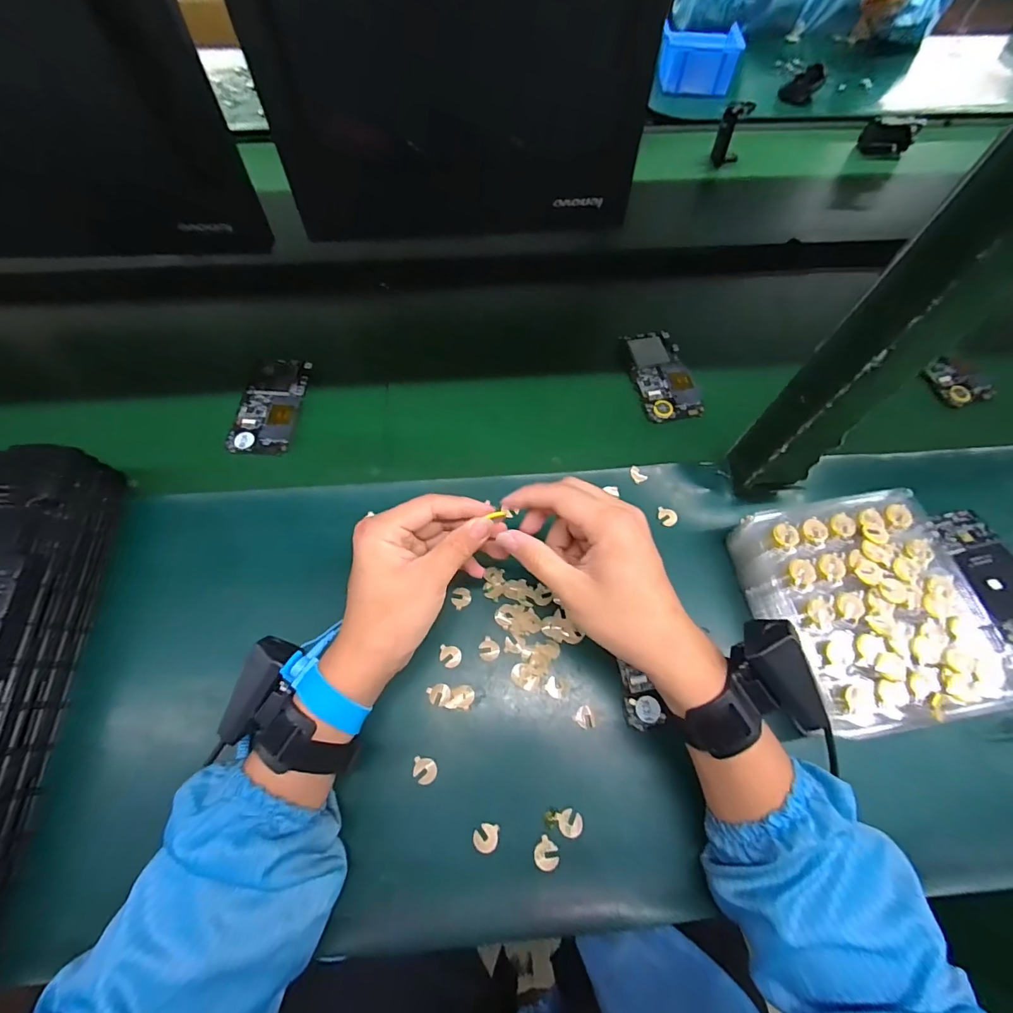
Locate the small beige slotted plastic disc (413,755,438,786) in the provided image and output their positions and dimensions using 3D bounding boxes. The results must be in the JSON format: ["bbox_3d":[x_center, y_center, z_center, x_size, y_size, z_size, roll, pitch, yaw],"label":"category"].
[{"bbox_3d":[-0.063,0.204,0.357,0.018,0.004,0.019,0,63,-1],"label":"small beige slotted plastic disc"}]

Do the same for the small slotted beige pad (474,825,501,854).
[{"bbox_3d":[-0.015,0.244,0.341,0.019,0.004,0.018,7,63,3],"label":"small slotted beige pad"}]

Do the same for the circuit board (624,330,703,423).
[{"bbox_3d":[0.178,-0.153,0.532,0.064,0.004,0.122,-11,64,-7],"label":"circuit board"}]

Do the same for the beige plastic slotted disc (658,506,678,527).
[{"bbox_3d":[0.156,0.010,0.449,0.018,0.004,0.018,0,63,-1],"label":"beige plastic slotted disc"}]

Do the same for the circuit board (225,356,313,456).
[{"bbox_3d":[-0.257,-0.113,0.506,0.066,0.004,0.126,2,63,0],"label":"circuit board"}]

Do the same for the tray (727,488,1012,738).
[{"bbox_3d":[0.289,0.082,0.384,0.152,0.062,0.176,-9,66,-6],"label":"tray"}]

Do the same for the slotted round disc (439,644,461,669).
[{"bbox_3d":[-0.048,0.127,0.393,0.019,0.004,0.018,0,63,-1],"label":"slotted round disc"}]

